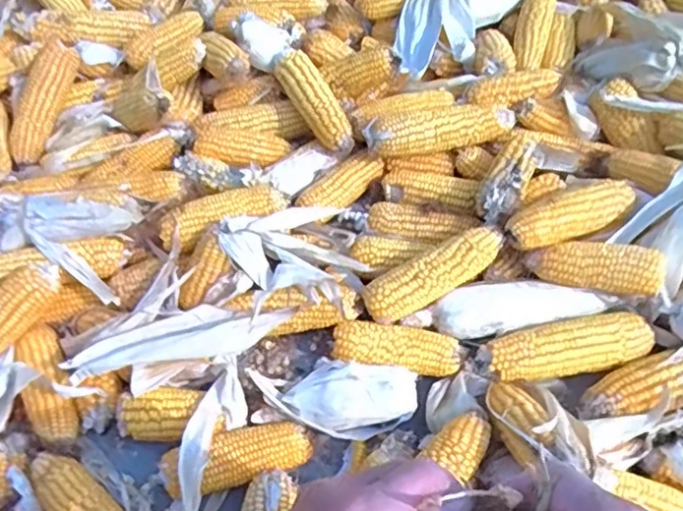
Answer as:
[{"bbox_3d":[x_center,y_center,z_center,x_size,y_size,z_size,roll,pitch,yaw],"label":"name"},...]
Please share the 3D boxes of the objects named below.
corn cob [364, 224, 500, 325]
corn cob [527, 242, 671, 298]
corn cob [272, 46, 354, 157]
[{"bbox_3d":[0.095,0.020,0.635,0.157,0.045,0.049,-23,58,-10],"label":"corn cob"},{"bbox_3d":[0.258,0.013,0.627,0.131,0.046,0.046,12,59,12],"label":"corn cob"},{"bbox_3d":[-0.035,-0.191,0.775,0.050,0.049,0.170,-25,59,-11],"label":"corn cob"}]

